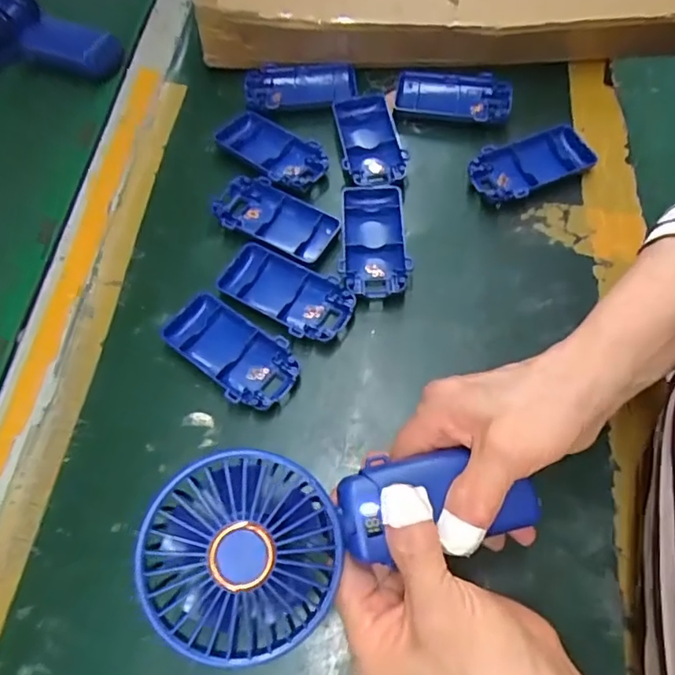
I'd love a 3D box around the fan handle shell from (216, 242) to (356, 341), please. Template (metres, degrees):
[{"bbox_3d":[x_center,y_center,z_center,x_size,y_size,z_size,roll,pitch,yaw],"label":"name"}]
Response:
[{"bbox_3d":[-0.036,-0.030,0.375,0.095,0.011,0.049,25,68,13],"label":"fan handle shell"}]

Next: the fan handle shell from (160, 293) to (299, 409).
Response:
[{"bbox_3d":[-0.071,0.009,0.359,0.095,0.015,0.049,31,69,15],"label":"fan handle shell"}]

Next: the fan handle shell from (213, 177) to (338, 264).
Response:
[{"bbox_3d":[-0.047,-0.088,0.405,0.094,0.014,0.047,24,67,13],"label":"fan handle shell"}]

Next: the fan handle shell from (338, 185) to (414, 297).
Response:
[{"bbox_3d":[0.026,-0.070,0.392,0.046,0.016,0.097,0,64,2],"label":"fan handle shell"}]

